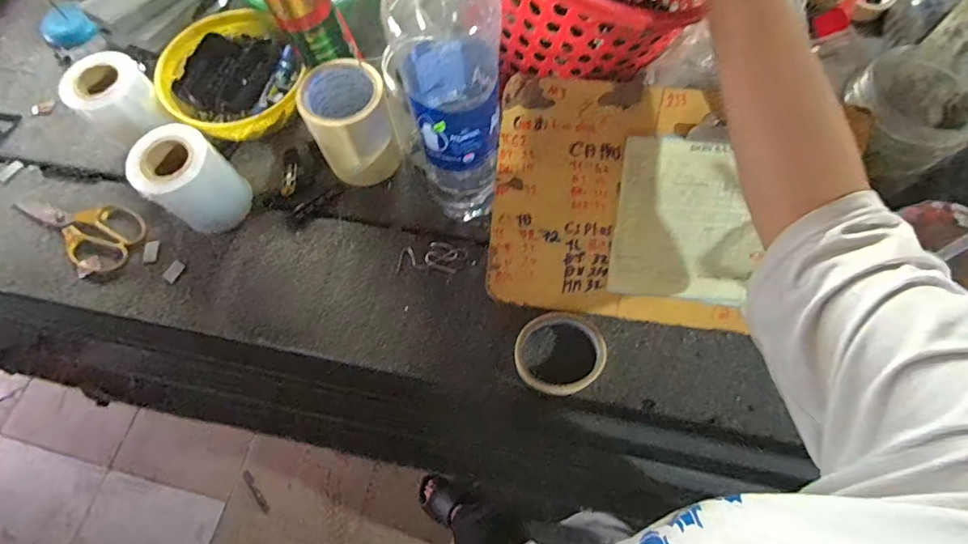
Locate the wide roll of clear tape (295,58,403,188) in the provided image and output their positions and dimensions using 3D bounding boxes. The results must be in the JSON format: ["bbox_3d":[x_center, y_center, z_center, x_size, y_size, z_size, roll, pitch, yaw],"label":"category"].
[{"bbox_3d":[-0.154,-0.173,0.552,0.089,0.115,0.088,-1,69,2],"label":"wide roll of clear tape"}]

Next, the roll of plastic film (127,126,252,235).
[{"bbox_3d":[-0.335,-0.104,0.538,0.077,0.105,0.084,-1,69,2],"label":"roll of plastic film"}]

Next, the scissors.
[{"bbox_3d":[-0.512,-0.061,0.580,0.176,0.007,0.079,21,71,9],"label":"scissors"}]

